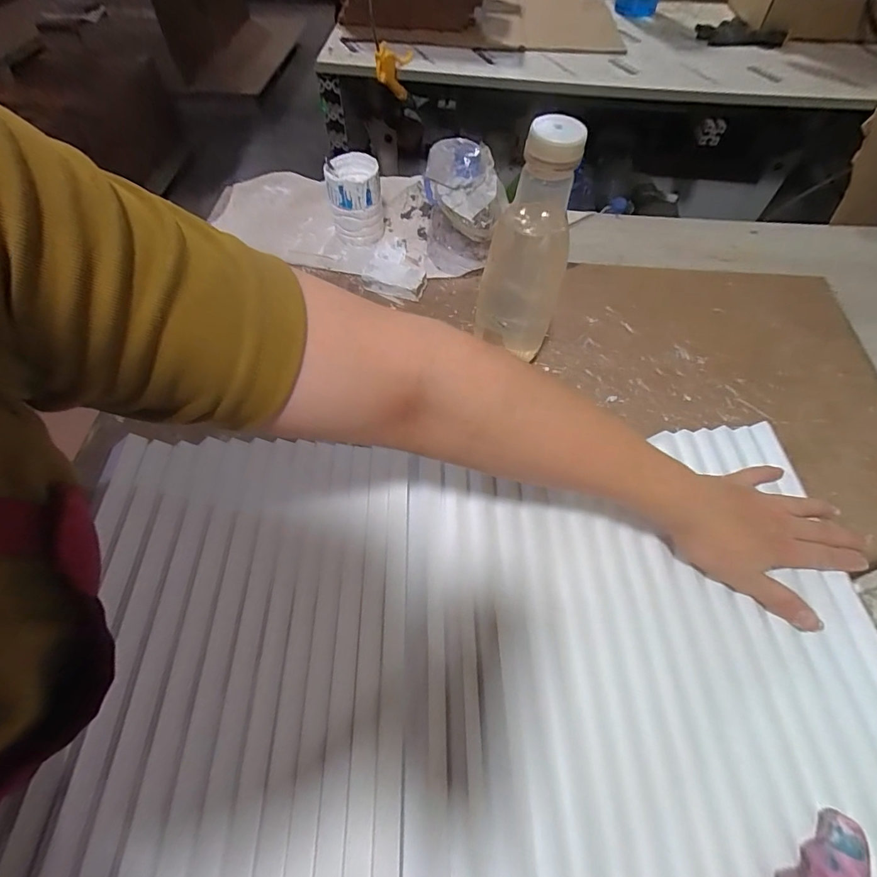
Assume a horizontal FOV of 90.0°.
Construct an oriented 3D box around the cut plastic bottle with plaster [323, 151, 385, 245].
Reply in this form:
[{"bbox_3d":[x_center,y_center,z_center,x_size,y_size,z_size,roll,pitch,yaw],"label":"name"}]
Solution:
[{"bbox_3d":[-0.107,-0.307,0.568,0.068,0.082,0.072,-5,59,-4],"label":"cut plastic bottle with plaster"}]

